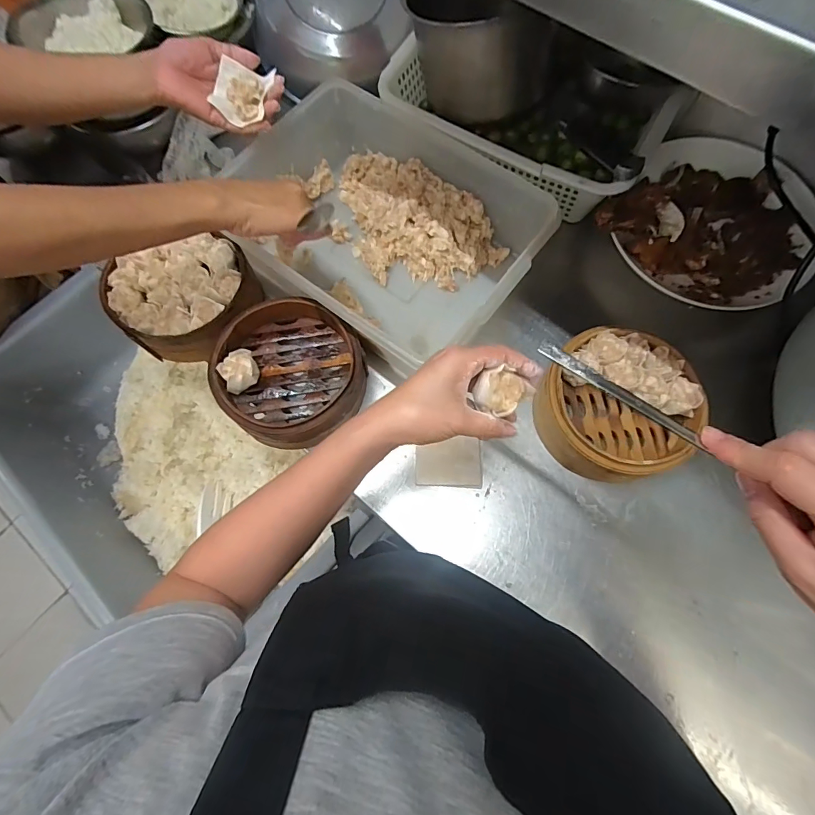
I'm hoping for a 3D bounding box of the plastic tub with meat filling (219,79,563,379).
[{"bbox_3d":[-0.033,-0.218,0.519,0.354,0.102,0.268,35,77,11],"label":"plastic tub with meat filling"}]

